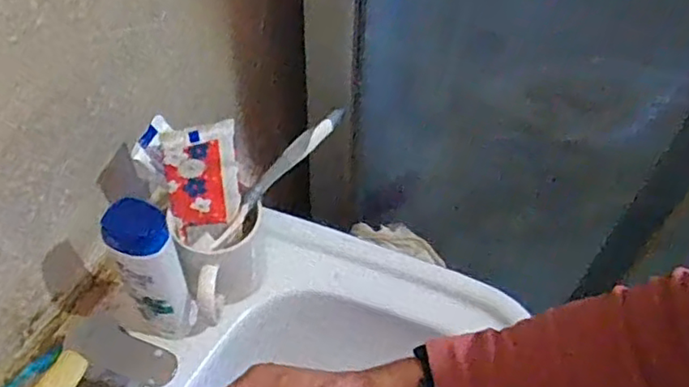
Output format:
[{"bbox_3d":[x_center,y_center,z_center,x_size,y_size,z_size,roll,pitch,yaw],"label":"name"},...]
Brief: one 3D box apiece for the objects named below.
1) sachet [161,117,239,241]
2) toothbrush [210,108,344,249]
[{"bbox_3d":[-0.118,-0.011,0.524,0.056,0.102,0.010,-8,39,-15],"label":"sachet"},{"bbox_3d":[-0.059,-0.014,0.537,0.158,0.013,0.014,-46,61,8],"label":"toothbrush"}]

